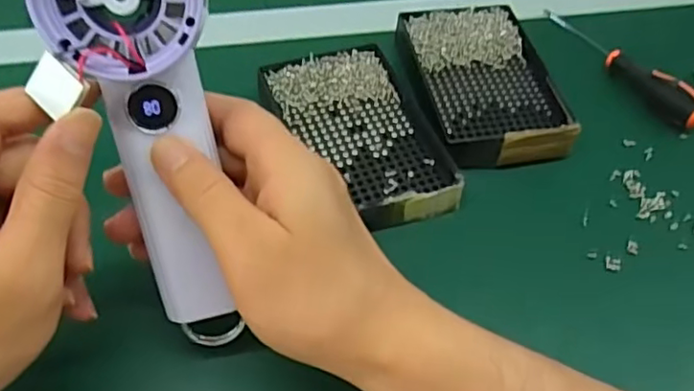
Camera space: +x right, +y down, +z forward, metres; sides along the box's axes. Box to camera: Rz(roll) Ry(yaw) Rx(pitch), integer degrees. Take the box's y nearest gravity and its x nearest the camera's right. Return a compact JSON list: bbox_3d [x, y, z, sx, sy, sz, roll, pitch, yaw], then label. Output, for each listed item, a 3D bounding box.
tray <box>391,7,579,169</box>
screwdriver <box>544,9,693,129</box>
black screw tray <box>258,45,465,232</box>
[{"bbox_3d":[0.093,-0.080,0.431,0.092,0.025,0.140,-9,53,-10],"label":"tray"},{"bbox_3d":[0.200,-0.101,0.457,0.019,0.023,0.148,-24,57,-20],"label":"screwdriver"},{"bbox_3d":[0.004,-0.037,0.402,0.088,0.028,0.138,-16,54,-15],"label":"black screw tray"}]

